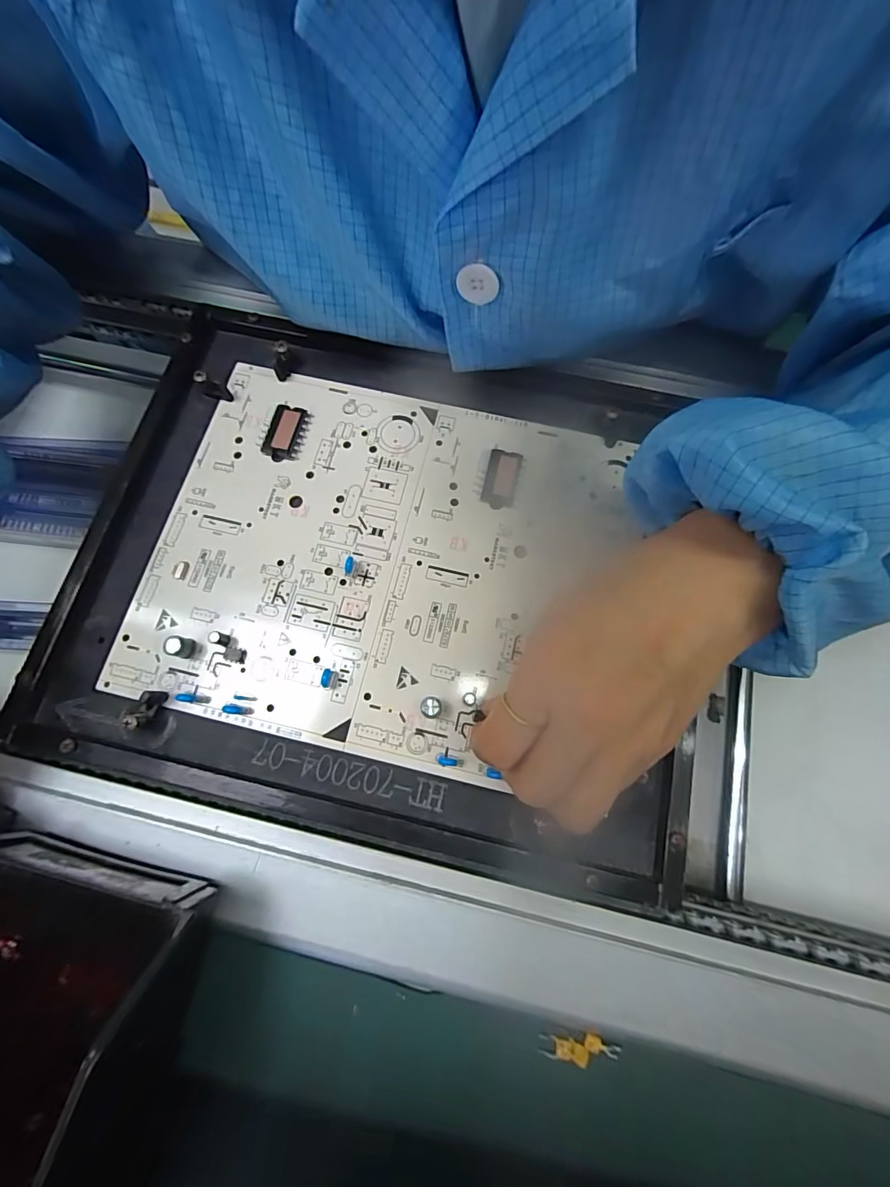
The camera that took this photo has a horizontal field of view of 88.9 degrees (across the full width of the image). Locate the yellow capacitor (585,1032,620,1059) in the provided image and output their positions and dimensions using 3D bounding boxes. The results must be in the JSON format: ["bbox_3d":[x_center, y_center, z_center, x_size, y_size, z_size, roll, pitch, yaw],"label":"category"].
[{"bbox_3d":[0.066,0.189,0.189,0.014,0.004,0.006,9,73,15],"label":"yellow capacitor"}]

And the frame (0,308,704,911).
[{"bbox_3d":[-0.034,-0.016,0.248,0.314,0.014,0.278,10,74,2],"label":"frame"}]

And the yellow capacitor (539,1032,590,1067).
[{"bbox_3d":[0.050,0.192,0.191,0.020,0.004,0.007,3,73,14],"label":"yellow capacitor"}]

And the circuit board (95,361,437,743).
[{"bbox_3d":[-0.092,-0.035,0.253,0.132,0.007,0.201,13,74,3],"label":"circuit board"}]

